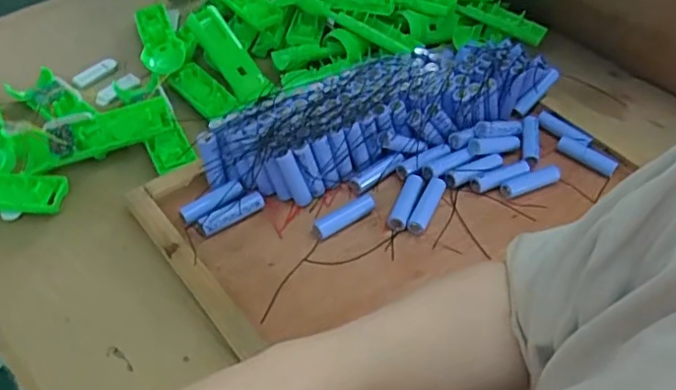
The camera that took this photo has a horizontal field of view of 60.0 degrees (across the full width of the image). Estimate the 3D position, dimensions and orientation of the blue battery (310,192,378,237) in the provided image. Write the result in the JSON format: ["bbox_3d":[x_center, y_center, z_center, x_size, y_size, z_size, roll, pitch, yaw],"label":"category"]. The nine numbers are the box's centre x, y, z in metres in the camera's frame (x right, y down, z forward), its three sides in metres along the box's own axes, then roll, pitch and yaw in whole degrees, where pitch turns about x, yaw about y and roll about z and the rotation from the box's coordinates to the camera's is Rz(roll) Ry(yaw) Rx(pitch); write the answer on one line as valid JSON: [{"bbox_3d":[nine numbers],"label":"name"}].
[{"bbox_3d":[0.010,0.020,0.572,0.073,0.023,0.018,-24,54,-25],"label":"blue battery"}]

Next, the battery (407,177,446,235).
[{"bbox_3d":[0.089,0.011,0.591,0.020,0.014,0.071,22,49,15],"label":"battery"}]

